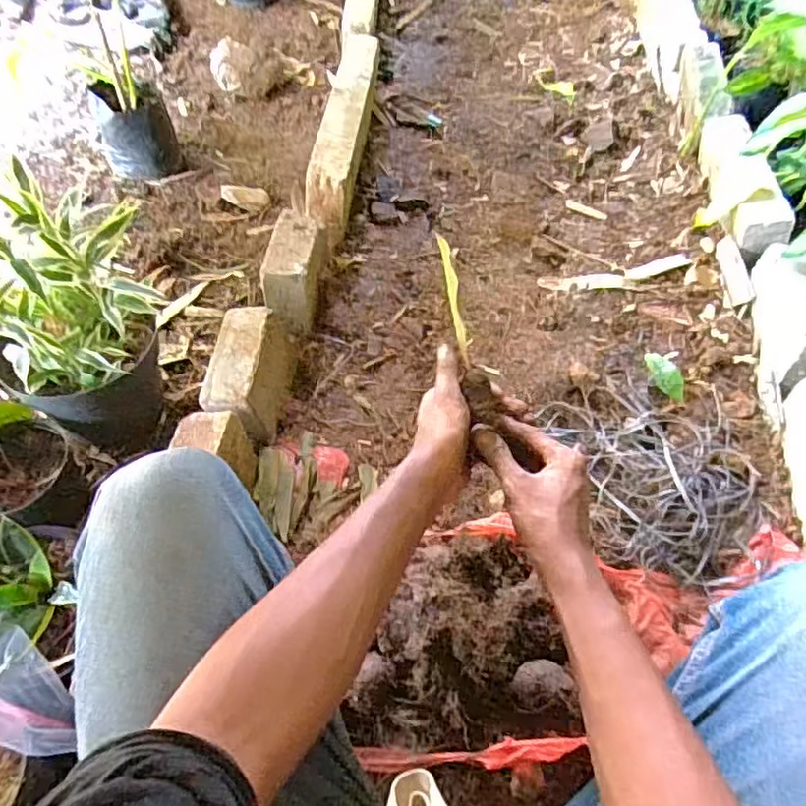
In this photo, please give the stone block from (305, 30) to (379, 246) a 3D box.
[{"bbox_3d":[-0.117,-0.577,1.364,0.087,0.159,0.608,4,55,3],"label":"stone block"}]

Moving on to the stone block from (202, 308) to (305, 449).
[{"bbox_3d":[-0.231,-0.046,0.963,0.099,0.111,0.212,6,56,4],"label":"stone block"}]

